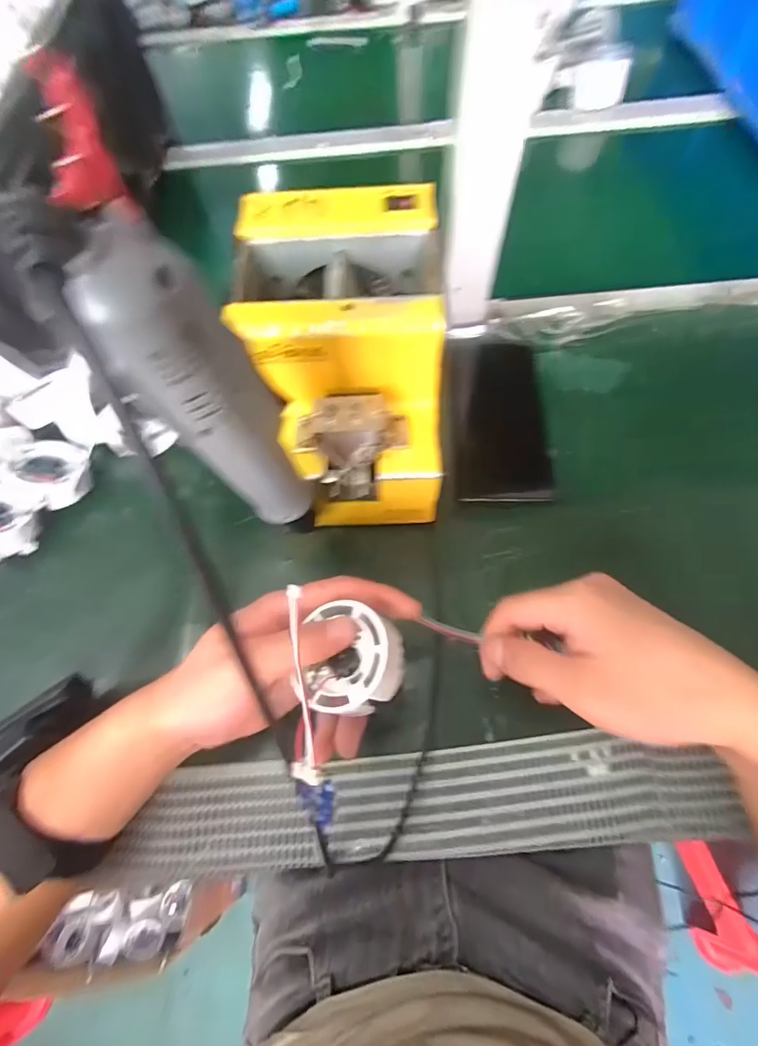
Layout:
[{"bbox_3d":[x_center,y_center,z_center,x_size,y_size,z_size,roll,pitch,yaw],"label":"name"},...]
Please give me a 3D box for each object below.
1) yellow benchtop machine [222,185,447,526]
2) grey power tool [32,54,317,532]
[{"bbox_3d":[-0.022,-0.107,0.308,0.124,0.125,0.178,-3,66,1],"label":"yellow benchtop machine"},{"bbox_3d":[-0.060,-0.045,0.176,0.038,0.194,0.031,-14,66,-5],"label":"grey power tool"}]

